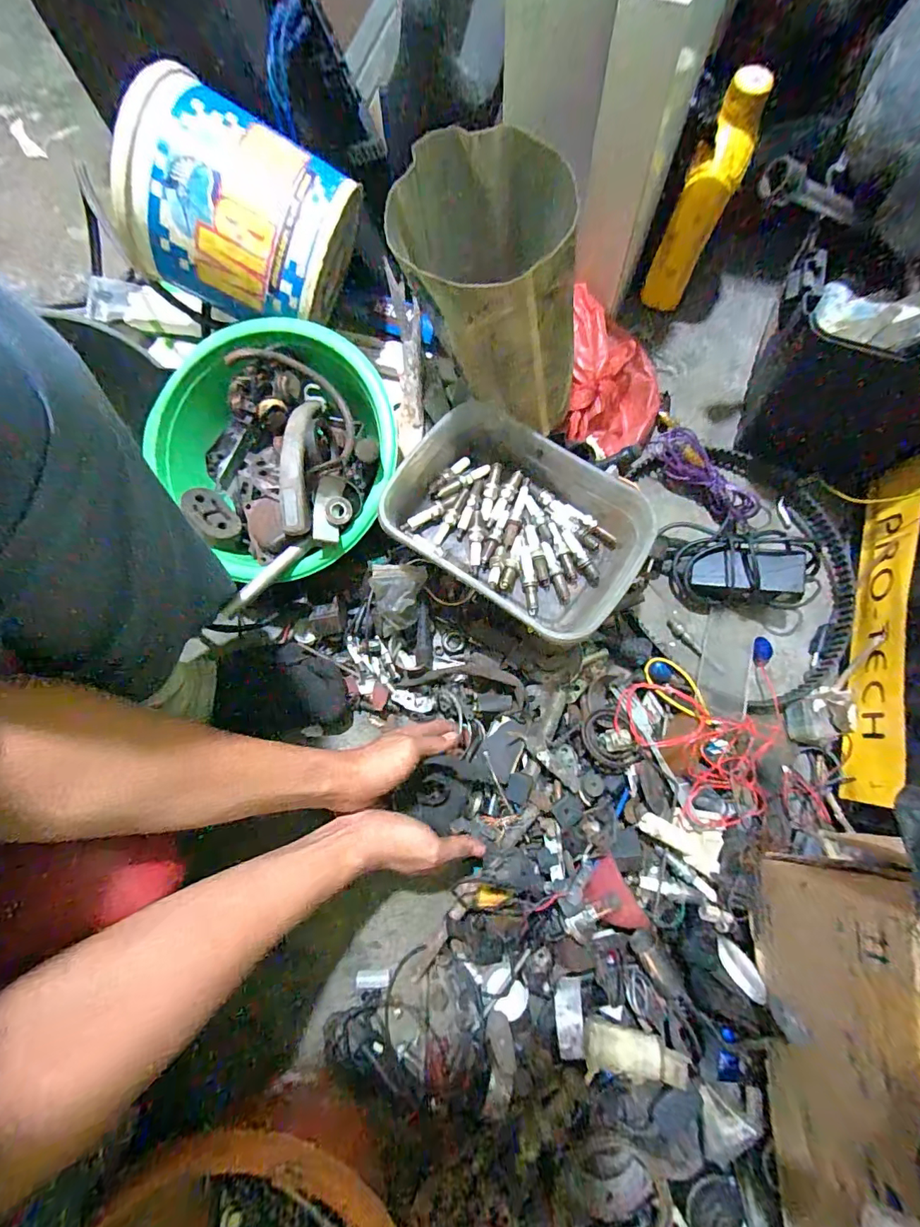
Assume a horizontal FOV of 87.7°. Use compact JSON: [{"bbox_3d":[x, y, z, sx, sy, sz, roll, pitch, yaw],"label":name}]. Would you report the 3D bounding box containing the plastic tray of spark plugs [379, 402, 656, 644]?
[{"bbox_3d":[0.062,-0.094,0.500,0.255,0.062,0.185,33,80,8],"label":"plastic tray of spark plugs"}]

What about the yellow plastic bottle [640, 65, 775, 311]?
[{"bbox_3d":[0.290,-0.494,0.585,0.058,0.209,0.080,20,79,5],"label":"yellow plastic bottle"}]

